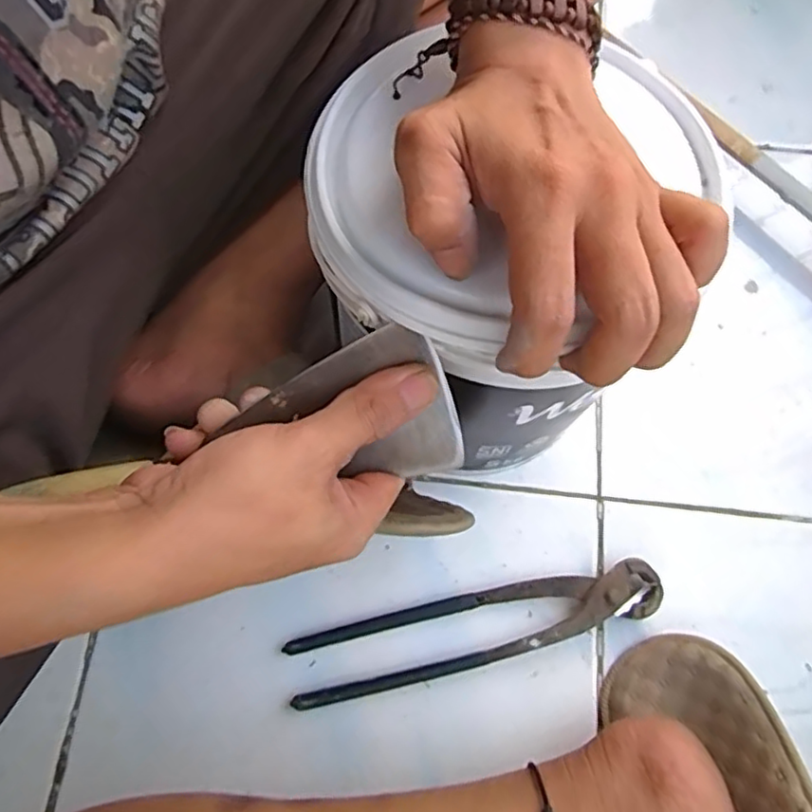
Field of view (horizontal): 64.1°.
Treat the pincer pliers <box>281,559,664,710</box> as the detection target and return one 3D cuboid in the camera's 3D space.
[{"bbox_3d":[0.042,0.130,0.382,0.218,0.015,0.042,-12,71,-6],"label":"pincer pliers"}]

